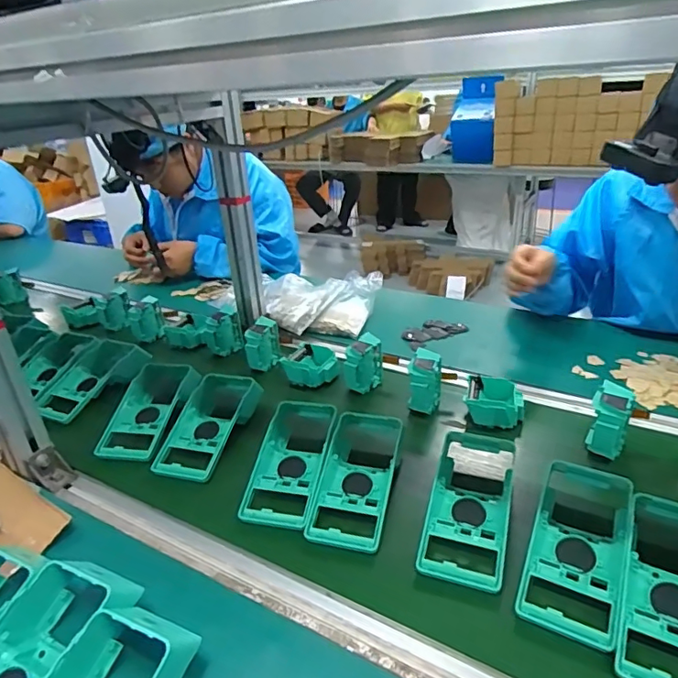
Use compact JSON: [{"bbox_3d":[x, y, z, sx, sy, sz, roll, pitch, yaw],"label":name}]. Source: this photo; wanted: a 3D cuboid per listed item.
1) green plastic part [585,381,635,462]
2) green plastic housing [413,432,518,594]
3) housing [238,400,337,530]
[{"bbox_3d":[0.334,0.101,0.632,0.044,0.075,0.067,15,32,29],"label":"green plastic part"},{"bbox_3d":[0.145,0.167,0.554,0.079,0.034,0.202,8,30,19],"label":"green plastic housing"},{"bbox_3d":[-0.053,0.143,0.636,0.087,0.053,0.205,4,29,13],"label":"housing"}]

